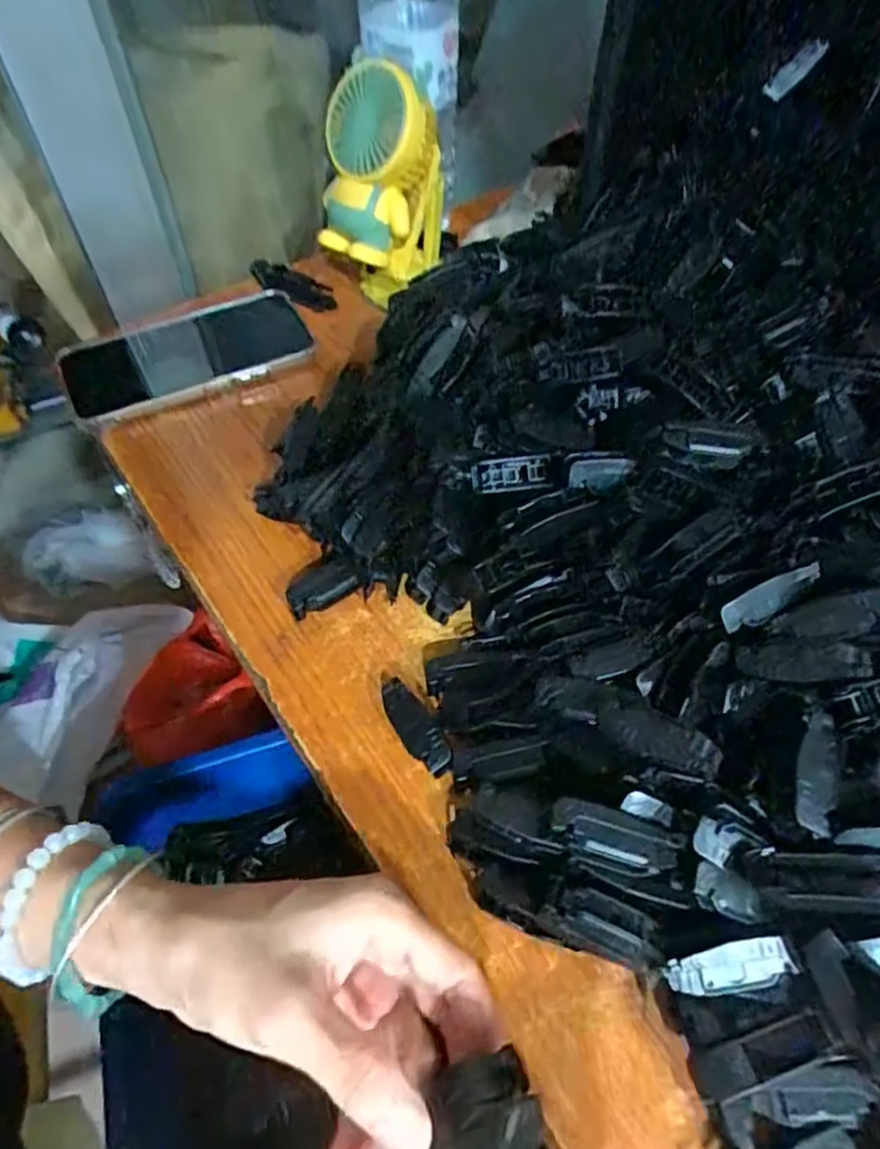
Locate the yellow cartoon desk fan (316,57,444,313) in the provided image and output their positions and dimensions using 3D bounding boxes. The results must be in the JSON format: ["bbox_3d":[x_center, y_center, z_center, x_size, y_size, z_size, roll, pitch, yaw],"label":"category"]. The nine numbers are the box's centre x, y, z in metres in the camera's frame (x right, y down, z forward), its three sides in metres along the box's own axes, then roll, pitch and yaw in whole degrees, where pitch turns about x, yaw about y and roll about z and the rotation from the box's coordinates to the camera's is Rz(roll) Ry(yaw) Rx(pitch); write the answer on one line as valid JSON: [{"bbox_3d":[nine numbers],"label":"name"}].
[{"bbox_3d":[-0.039,-0.252,0.459,0.079,0.147,0.086,0,55,0],"label":"yellow cartoon desk fan"}]

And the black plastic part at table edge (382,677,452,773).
[{"bbox_3d":[-0.011,0.073,0.316,0.018,0.014,0.047,-26,59,-18],"label":"black plastic part at table edge"}]

